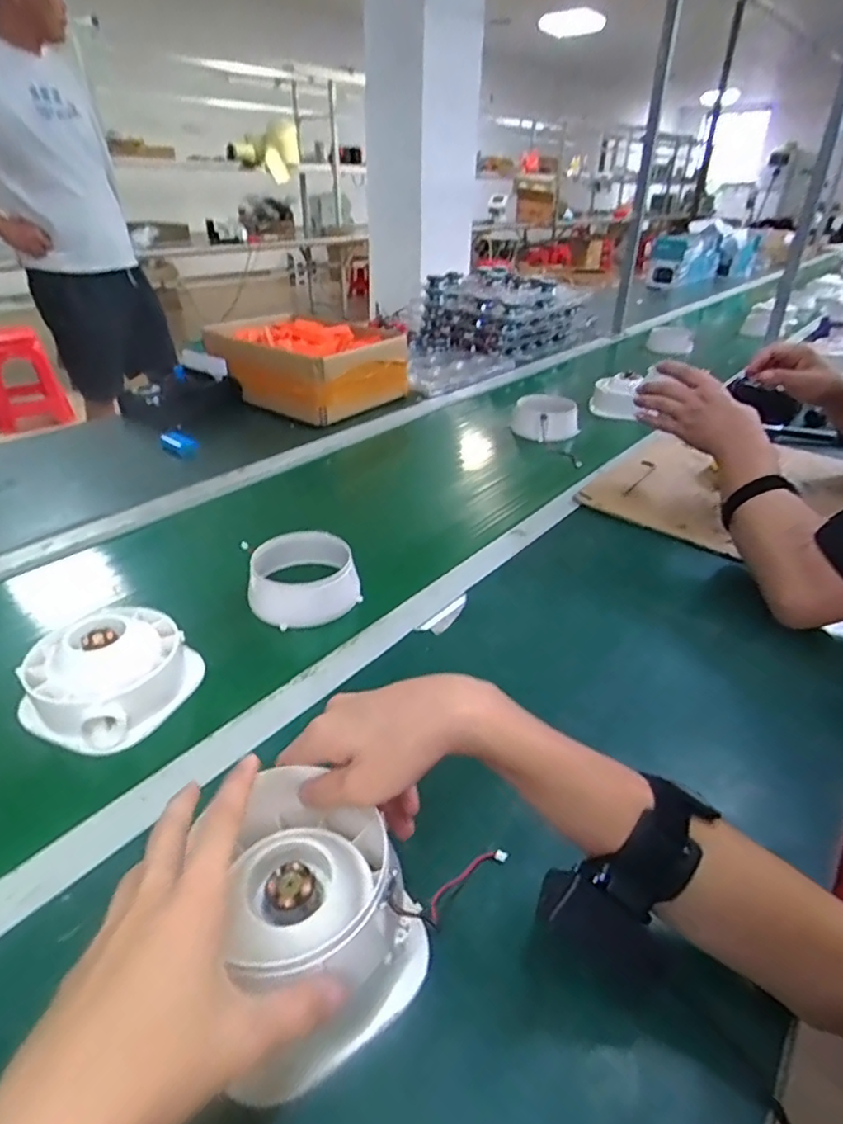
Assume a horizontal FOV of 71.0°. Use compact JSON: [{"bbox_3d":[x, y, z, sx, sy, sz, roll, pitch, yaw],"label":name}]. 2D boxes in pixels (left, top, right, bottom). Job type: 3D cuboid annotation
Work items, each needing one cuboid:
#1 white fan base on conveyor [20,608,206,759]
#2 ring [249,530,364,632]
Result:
[{"bbox_3d":[-0.286,0.093,0.543,0.126,0.064,0.133,14,35,19],"label":"white fan base on conveyor"},{"bbox_3d":[-0.136,0.015,0.687,0.120,0.055,0.120,-9,34,-16],"label":"ring"}]

